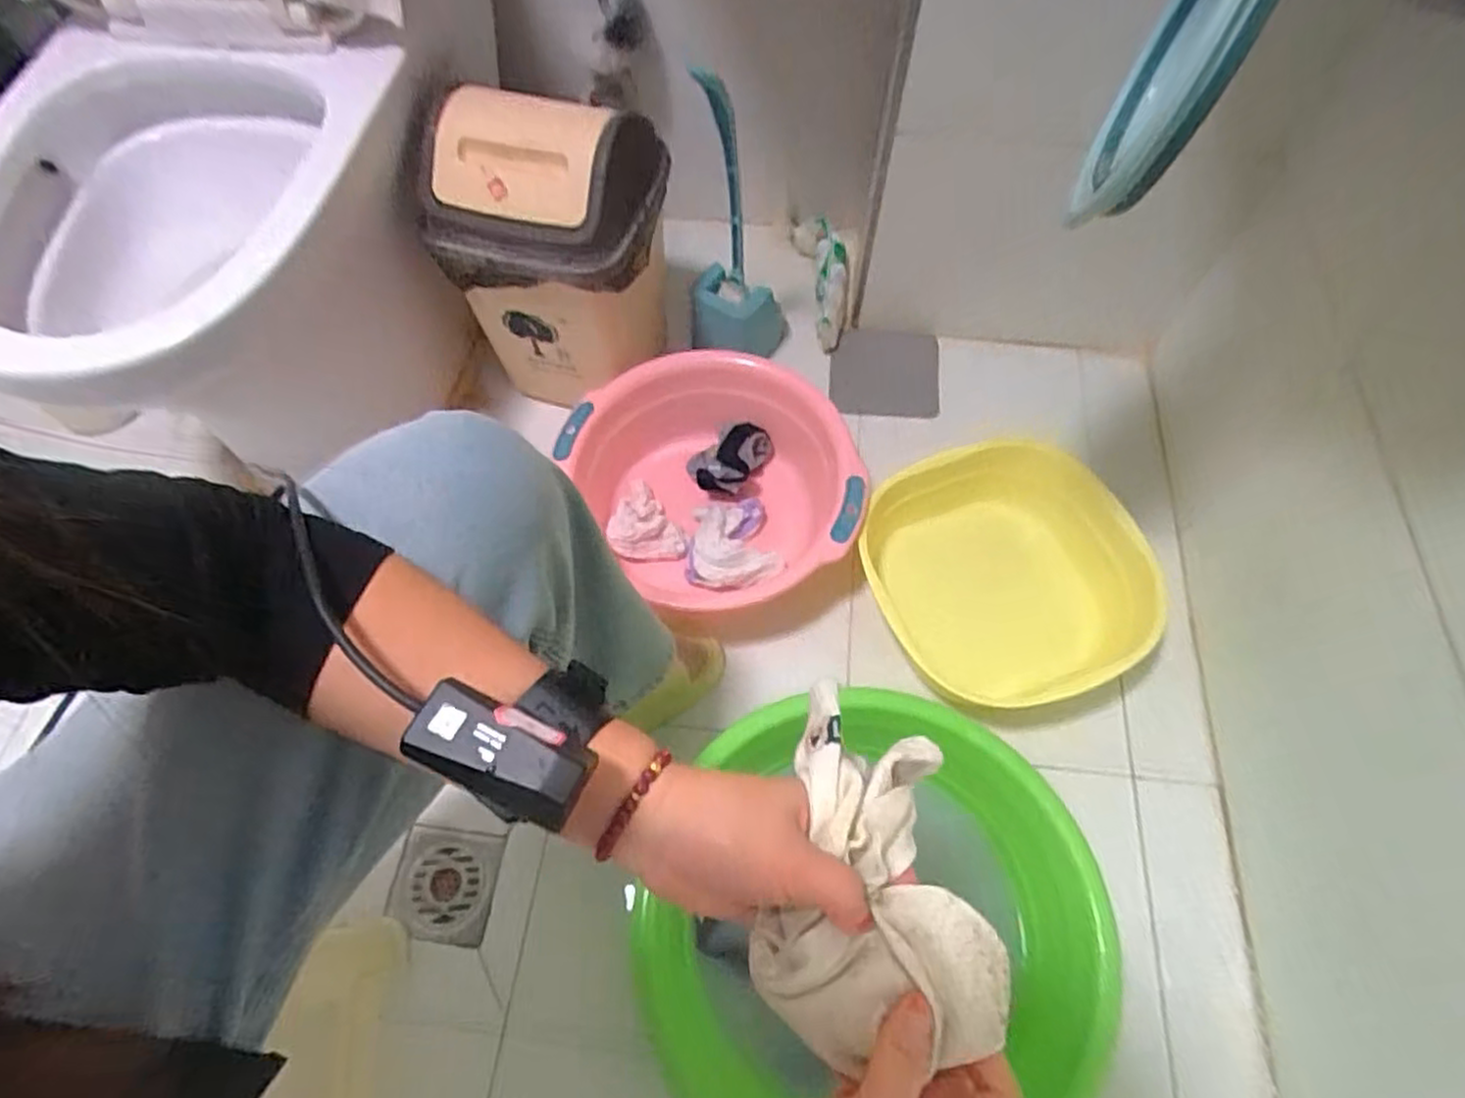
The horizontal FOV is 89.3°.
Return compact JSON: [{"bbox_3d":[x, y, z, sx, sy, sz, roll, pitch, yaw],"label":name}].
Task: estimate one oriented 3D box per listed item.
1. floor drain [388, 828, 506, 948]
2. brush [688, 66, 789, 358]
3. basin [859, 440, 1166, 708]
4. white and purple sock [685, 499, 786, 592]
[{"bbox_3d":[-0.288,0.335,0.743,0.101,0.008,0.100,7,61,4],"label":"floor drain"},{"bbox_3d":[0.006,-0.378,0.877,0.101,0.368,0.105,0,61,0],"label":"brush"},{"bbox_3d":[0.293,0.033,0.824,0.266,0.108,0.281,0,61,0],"label":"basin"},{"bbox_3d":[0.000,-0.009,0.881,0.109,0.040,0.124,-2,61,0],"label":"white and purple sock"}]

